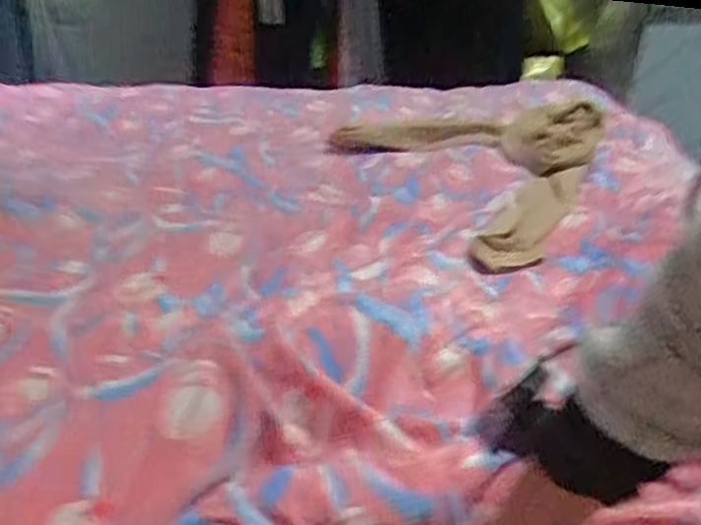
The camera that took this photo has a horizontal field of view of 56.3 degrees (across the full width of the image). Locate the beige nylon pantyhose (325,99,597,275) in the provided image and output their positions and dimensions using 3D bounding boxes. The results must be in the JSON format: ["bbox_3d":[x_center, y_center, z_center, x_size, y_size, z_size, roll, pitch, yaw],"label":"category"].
[{"bbox_3d":[0.318,-0.211,1.279,0.594,0.076,0.467,-18,36,-28],"label":"beige nylon pantyhose"}]

